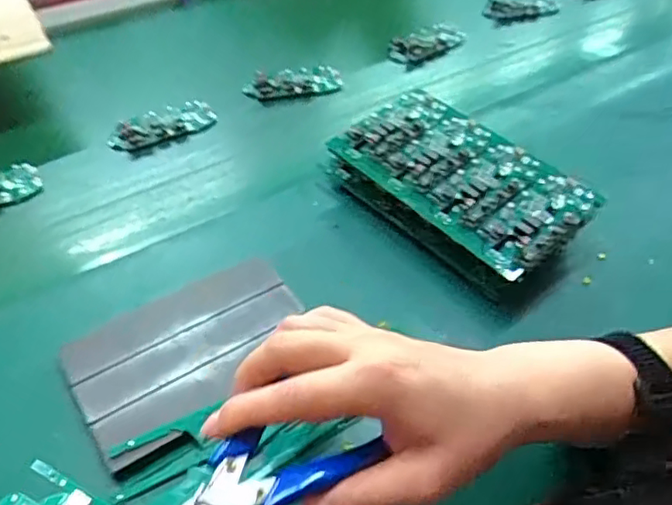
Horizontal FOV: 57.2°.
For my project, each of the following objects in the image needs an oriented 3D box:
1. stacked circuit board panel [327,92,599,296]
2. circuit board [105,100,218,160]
[{"bbox_3d":[0.095,-0.049,0.496,0.115,0.053,0.193,-34,55,-27],"label":"stacked circuit board panel"},{"bbox_3d":[-0.165,-0.121,0.590,0.100,0.018,0.040,-31,54,-26],"label":"circuit board"}]

